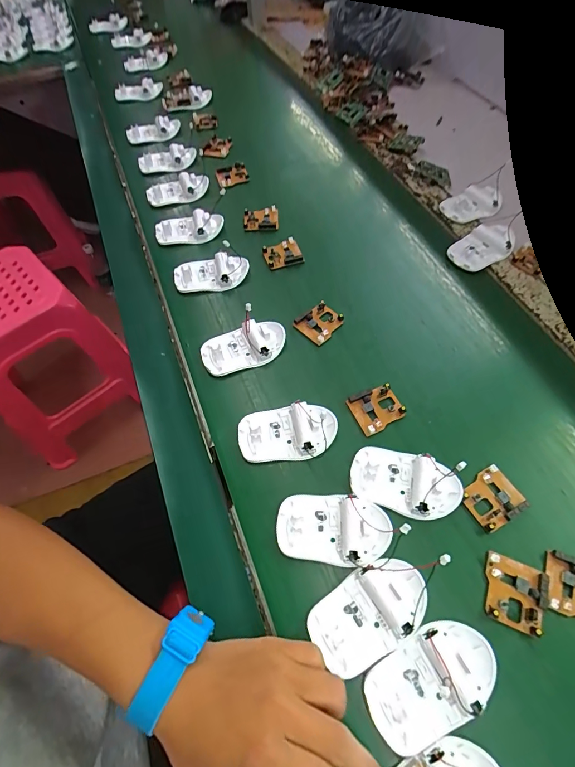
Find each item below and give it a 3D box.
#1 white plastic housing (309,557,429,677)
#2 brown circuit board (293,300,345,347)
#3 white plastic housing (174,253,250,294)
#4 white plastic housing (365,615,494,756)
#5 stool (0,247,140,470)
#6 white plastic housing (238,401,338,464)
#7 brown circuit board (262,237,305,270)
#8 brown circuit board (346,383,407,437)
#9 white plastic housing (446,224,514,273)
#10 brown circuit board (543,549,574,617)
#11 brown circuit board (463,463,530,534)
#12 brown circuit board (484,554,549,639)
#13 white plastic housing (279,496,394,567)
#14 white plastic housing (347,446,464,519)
[{"bbox_3d":[0.065,0.177,0.299,0.093,0.017,0.055,-30,62,-16],"label":"white plastic housing"},{"bbox_3d":[0.039,-0.073,0.459,0.047,0.011,0.046,-37,64,-19],"label":"brown circuit board"},{"bbox_3d":[-0.100,-0.146,0.502,0.094,0.020,0.051,-3,58,0],"label":"white plastic housing"},{"bbox_3d":[0.105,0.215,0.275,0.096,0.015,0.056,-29,62,-15],"label":"white plastic housing"},{"bbox_3d":[-0.687,-0.070,1.103,0.327,0.459,0.366,-30,62,-16],"label":"stool"},{"bbox_3d":[0.000,0.047,0.383,0.096,0.014,0.056,-6,58,-2],"label":"white plastic housing"},{"bbox_3d":[-0.007,-0.177,0.524,0.048,0.007,0.044,-18,59,-9],"label":"brown circuit board"},{"bbox_3d":[0.092,0.025,0.397,0.049,0.008,0.044,-22,60,-12],"label":"brown circuit board"},{"bbox_3d":[0.255,-0.179,0.508,0.084,0.024,0.054,-30,62,-16],"label":"white plastic housing"},{"bbox_3d":[0.234,0.163,0.306,0.051,0.008,0.044,16,60,12],"label":"brown circuit board"},{"bbox_3d":[0.185,0.103,0.347,0.049,0.008,0.044,-26,61,-14],"label":"brown circuit board"},{"bbox_3d":[0.182,0.167,0.306,0.044,0.012,0.048,18,61,13],"label":"brown circuit board"},{"bbox_3d":[0.040,0.125,0.334,0.096,0.016,0.056,6,59,6],"label":"white plastic housing"},{"bbox_3d":[0.108,0.090,0.355,0.096,0.016,0.056,14,60,10],"label":"white plastic housing"}]

